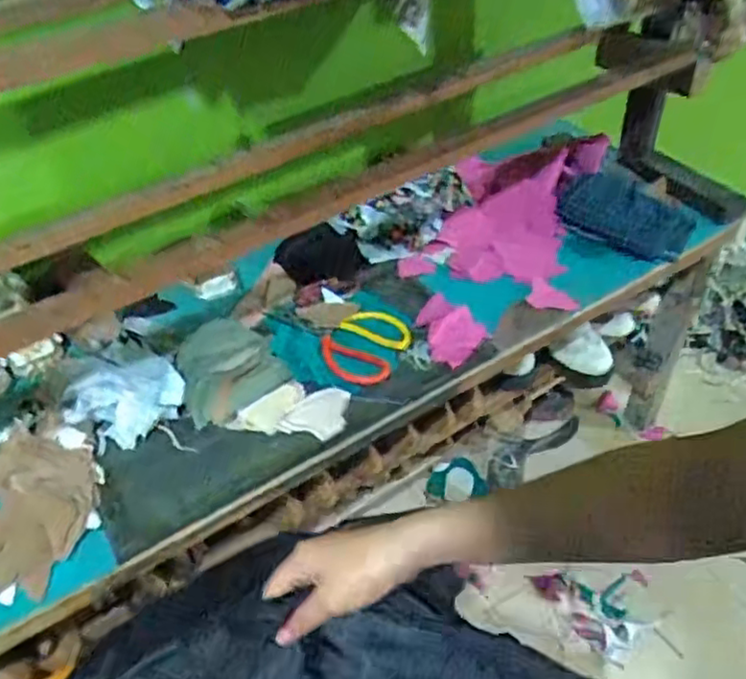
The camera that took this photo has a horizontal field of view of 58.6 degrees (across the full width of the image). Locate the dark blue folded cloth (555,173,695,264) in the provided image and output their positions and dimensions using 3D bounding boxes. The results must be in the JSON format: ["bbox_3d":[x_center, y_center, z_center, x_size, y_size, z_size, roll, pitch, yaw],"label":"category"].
[{"bbox_3d":[0.400,-0.200,1.063,0.204,0.028,0.120,30,75,21],"label":"dark blue folded cloth"}]

